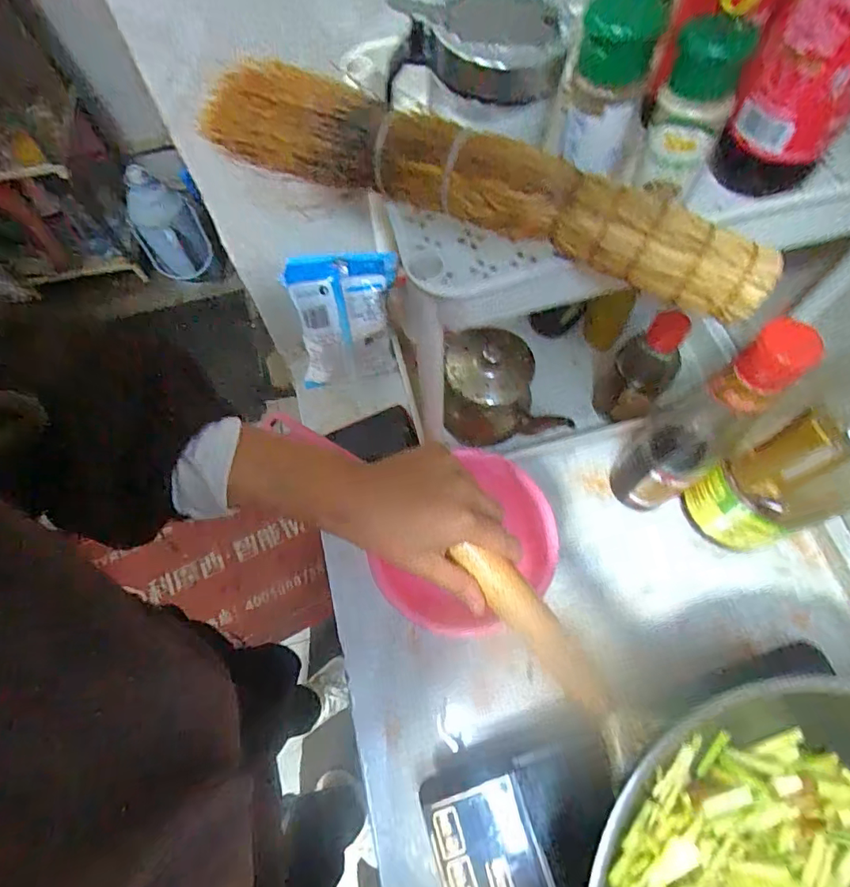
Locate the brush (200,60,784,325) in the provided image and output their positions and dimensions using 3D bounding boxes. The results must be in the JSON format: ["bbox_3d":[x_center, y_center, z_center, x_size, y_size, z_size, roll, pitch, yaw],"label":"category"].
[{"bbox_3d":[0.012,-0.135,0.256,0.306,0.039,0.034,26,69,13],"label":"brush"}]

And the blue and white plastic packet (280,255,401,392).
[{"bbox_3d":[-0.083,-0.121,0.528,0.105,0.158,0.020,-6,48,-5],"label":"blue and white plastic packet"}]

